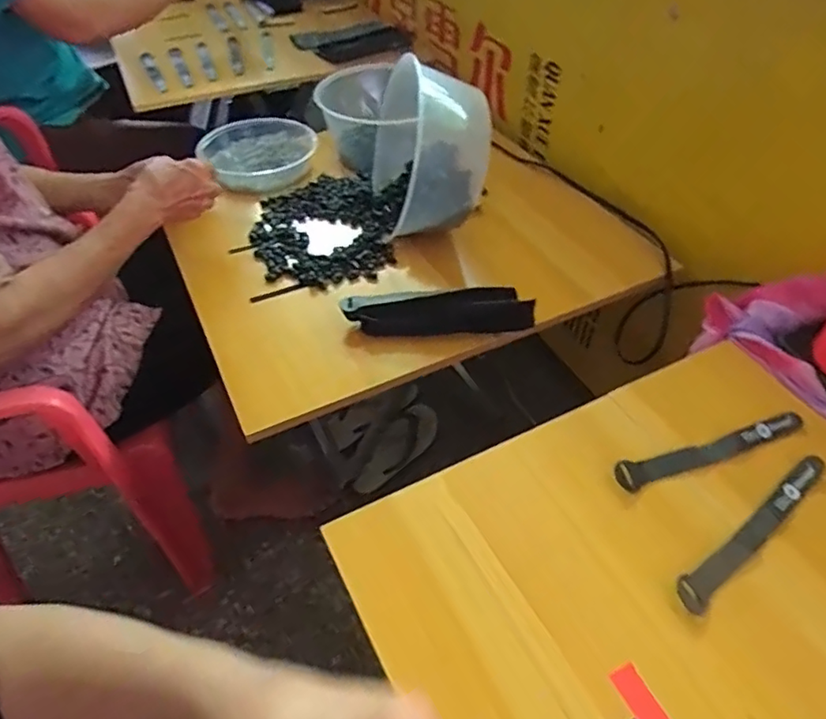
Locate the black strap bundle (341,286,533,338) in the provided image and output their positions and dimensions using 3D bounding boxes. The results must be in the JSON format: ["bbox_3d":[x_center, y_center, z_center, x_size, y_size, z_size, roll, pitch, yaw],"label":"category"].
[{"bbox_3d":[0.029,-0.053,0.676,0.213,0.055,0.031,1,47,2],"label":"black strap bundle"}]

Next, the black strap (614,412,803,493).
[{"bbox_3d":[0.262,0.077,0.514,0.192,0.010,0.024,-17,49,-14],"label":"black strap"}]

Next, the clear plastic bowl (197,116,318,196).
[{"bbox_3d":[-0.242,-0.345,0.969,0.198,0.043,0.193,-1,47,1],"label":"clear plastic bowl"}]

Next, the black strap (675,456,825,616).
[{"bbox_3d":[0.274,0.133,0.468,0.194,0.005,0.024,-31,54,-25],"label":"black strap"}]

